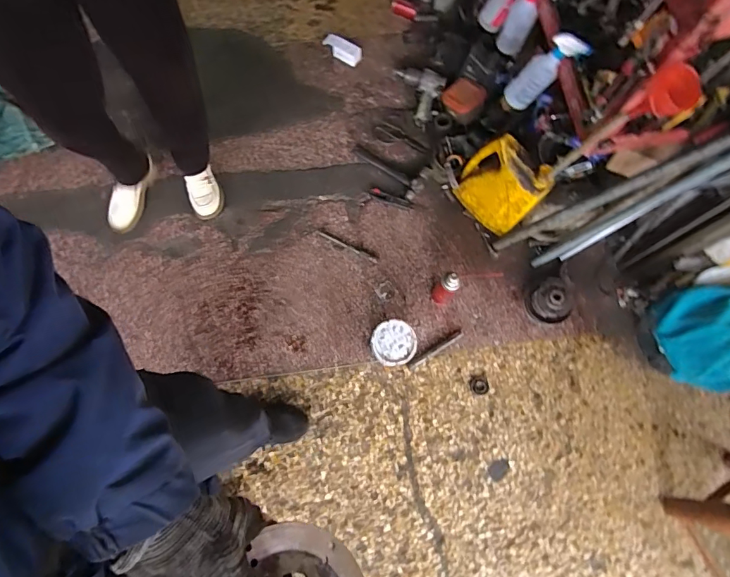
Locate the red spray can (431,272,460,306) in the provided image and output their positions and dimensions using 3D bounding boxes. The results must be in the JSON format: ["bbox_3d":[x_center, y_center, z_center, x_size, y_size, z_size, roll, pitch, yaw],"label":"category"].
[{"bbox_3d":[0.232,-0.002,1.250,0.065,0.166,0.057,36,76,8],"label":"red spray can"}]

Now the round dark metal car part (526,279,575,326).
[{"bbox_3d":[0.542,0.035,1.309,0.115,0.080,0.137,-4,74,-3],"label":"round dark metal car part"}]

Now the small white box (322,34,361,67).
[{"bbox_3d":[-0.082,-0.845,1.569,0.140,0.050,0.060,29,75,6],"label":"small white box"}]

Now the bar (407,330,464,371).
[{"bbox_3d":[0.204,0.176,1.270,0.187,0.008,0.020,-31,77,-10],"label":"bar"}]

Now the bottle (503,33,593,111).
[{"bbox_3d":[0.447,-0.556,1.131,0.063,0.220,0.077,-8,71,-37],"label":"bottle"}]

